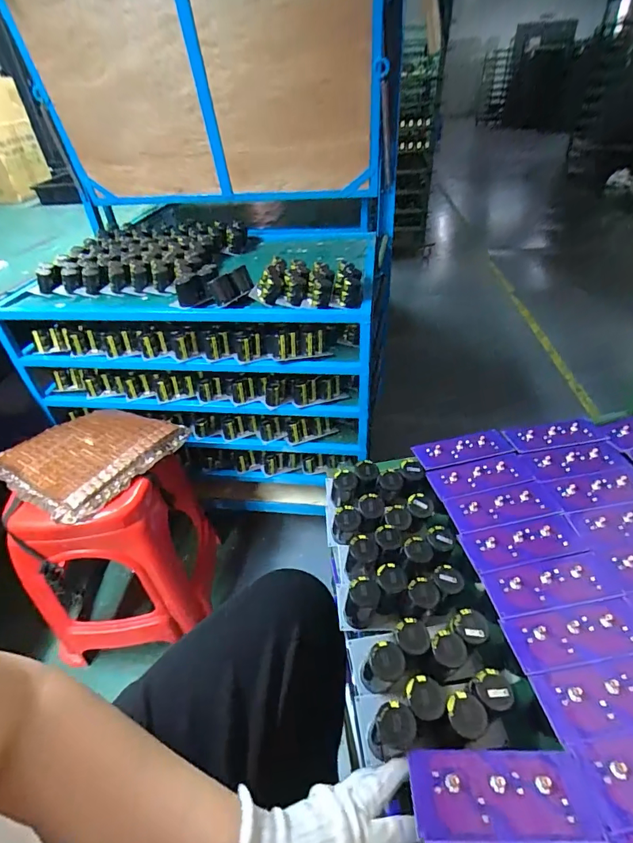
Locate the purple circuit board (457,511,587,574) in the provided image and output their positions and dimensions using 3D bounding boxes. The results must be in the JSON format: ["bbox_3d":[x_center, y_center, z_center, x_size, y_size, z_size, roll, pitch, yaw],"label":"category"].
[{"bbox_3d":[0.247,0.144,0.499,0.135,0.006,0.054,-9,40,-8],"label":"purple circuit board"}]

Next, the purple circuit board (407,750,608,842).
[{"bbox_3d":[0.143,0.288,0.325,0.133,0.005,0.054,0,40,1],"label":"purple circuit board"}]

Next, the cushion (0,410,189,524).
[{"bbox_3d":[-0.491,0.063,0.912,0.306,0.041,0.305,19,44,25],"label":"cushion"}]

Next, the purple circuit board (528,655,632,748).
[{"bbox_3d":[0.267,0.245,0.375,0.131,0.007,0.054,-7,40,-5],"label":"purple circuit board"}]

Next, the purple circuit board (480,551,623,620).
[{"bbox_3d":[0.254,0.177,0.458,0.131,0.008,0.052,-8,40,-6],"label":"purple circuit board"}]

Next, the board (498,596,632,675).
[{"bbox_3d":[0.260,0.212,0.417,0.133,0.009,0.052,-7,40,-5],"label":"board"}]

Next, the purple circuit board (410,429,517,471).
[{"bbox_3d":[0.216,0.040,0.618,0.136,0.008,0.052,-8,40,-6],"label":"purple circuit board"}]

